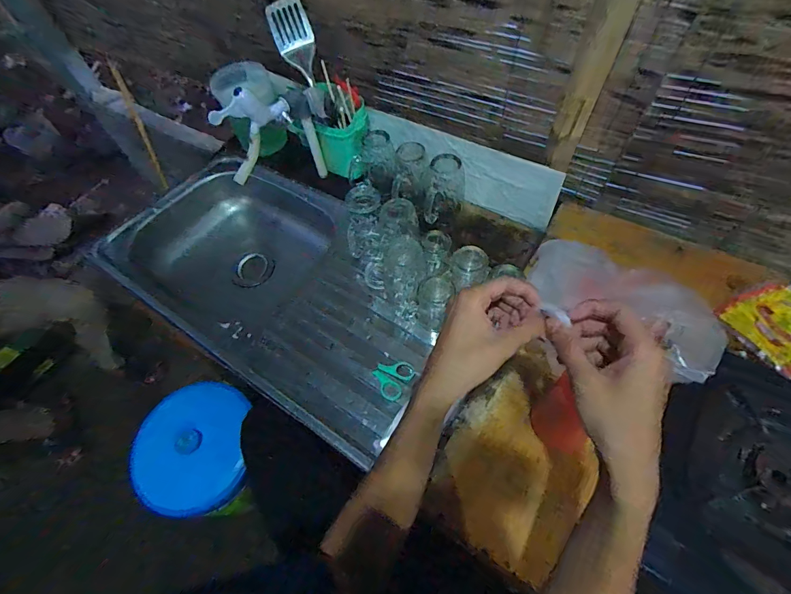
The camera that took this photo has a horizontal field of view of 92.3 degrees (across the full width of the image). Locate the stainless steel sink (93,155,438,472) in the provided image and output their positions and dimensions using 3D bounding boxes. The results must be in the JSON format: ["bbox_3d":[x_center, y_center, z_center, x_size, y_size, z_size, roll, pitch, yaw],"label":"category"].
[{"bbox_3d":[-0.239,-0.025,0.867,0.728,0.217,0.381,33,66,22],"label":"stainless steel sink"}]

